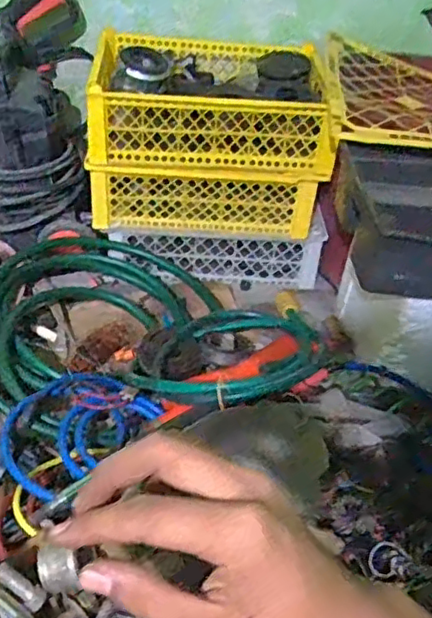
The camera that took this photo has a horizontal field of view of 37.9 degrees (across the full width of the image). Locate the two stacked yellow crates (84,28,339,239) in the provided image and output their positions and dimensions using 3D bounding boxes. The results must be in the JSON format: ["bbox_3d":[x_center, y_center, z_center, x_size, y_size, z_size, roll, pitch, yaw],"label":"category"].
[{"bbox_3d":[-0.012,-0.334,1.234,0.434,0.276,0.324,7,39,0],"label":"two stacked yellow crates"}]

